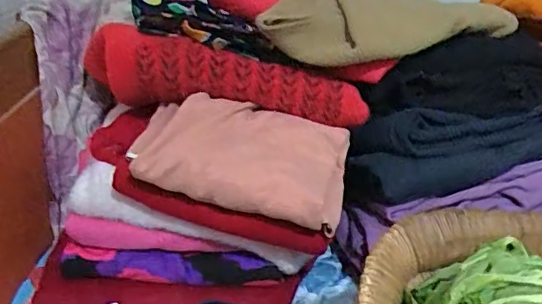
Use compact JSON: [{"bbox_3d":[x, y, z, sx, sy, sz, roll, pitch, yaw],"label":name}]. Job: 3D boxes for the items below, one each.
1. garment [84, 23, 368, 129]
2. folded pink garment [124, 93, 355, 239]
[{"bbox_3d":[-0.074,-0.088,0.688,0.376,0.103,0.074,7,30,18],"label":"garment"},{"bbox_3d":[-0.038,0.004,0.637,0.240,0.057,0.143,7,45,7],"label":"folded pink garment"}]

